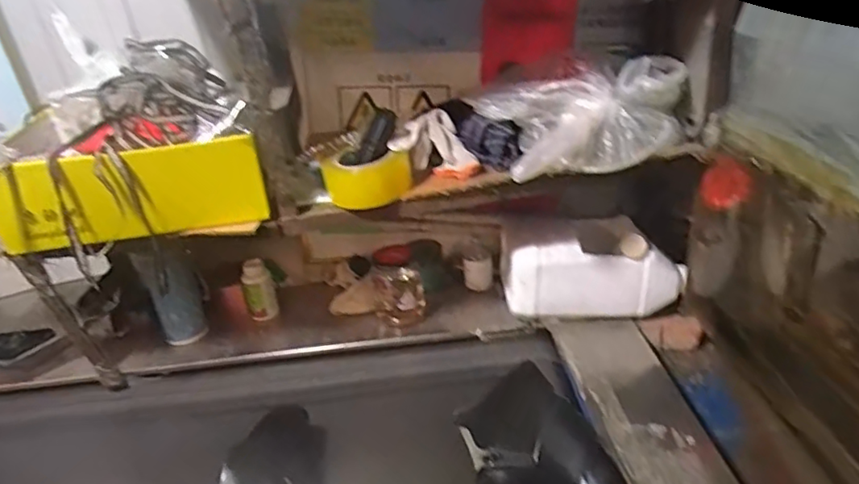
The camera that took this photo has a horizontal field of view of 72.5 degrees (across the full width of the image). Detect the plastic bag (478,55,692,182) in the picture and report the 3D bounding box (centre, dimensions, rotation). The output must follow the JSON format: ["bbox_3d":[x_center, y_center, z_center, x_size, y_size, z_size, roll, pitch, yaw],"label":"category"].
[{"bbox_3d":[0.234,-0.176,0.805,0.294,0.100,0.155,-11,28,-6],"label":"plastic bag"}]

